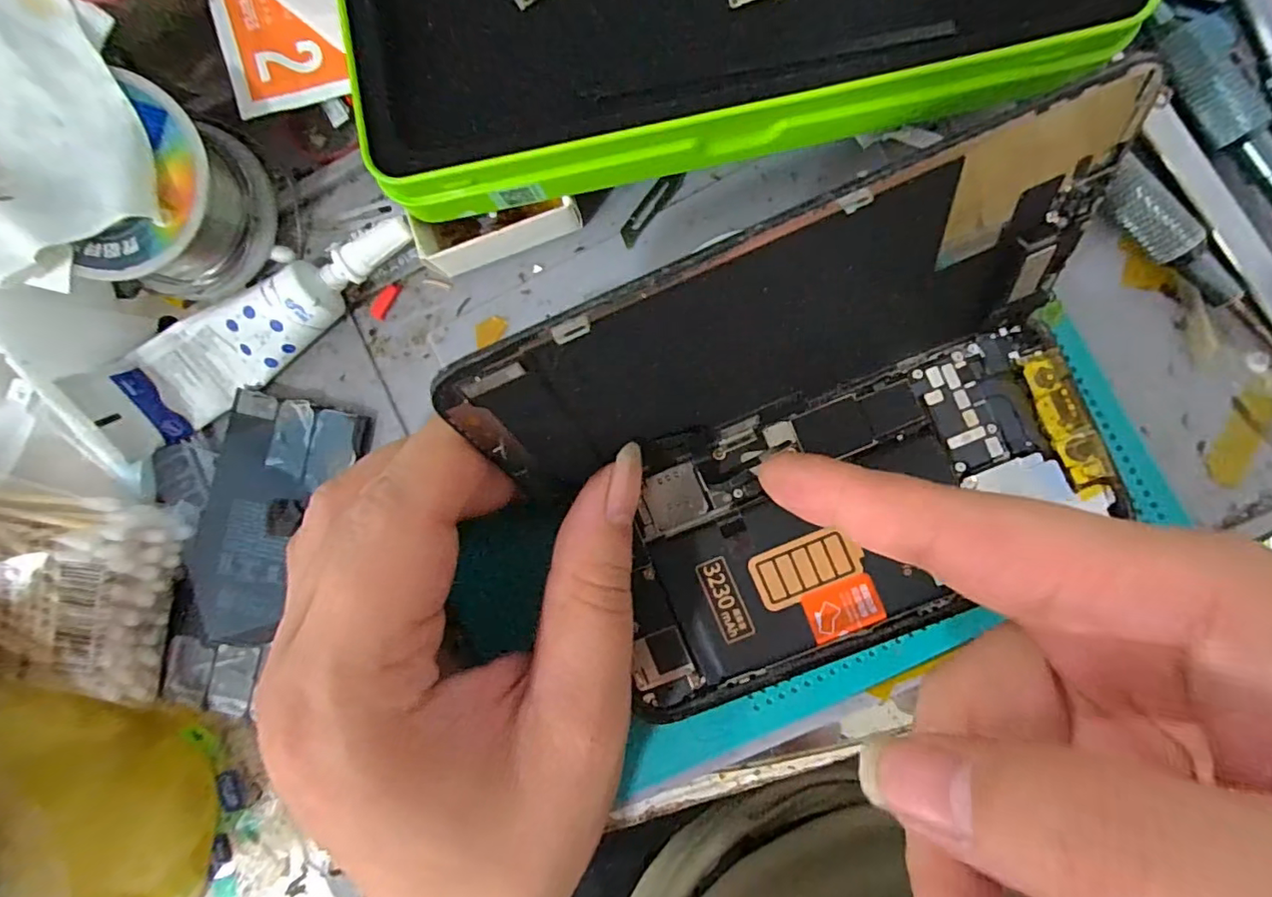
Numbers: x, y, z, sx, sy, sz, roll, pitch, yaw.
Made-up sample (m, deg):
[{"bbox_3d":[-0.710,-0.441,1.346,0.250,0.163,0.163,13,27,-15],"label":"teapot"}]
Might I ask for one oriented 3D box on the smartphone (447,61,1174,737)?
[{"bbox_3d":[0.048,0.006,0.128,0.140,0.065,0.101,-23,89,5],"label":"smartphone"}]

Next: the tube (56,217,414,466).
[{"bbox_3d":[-0.119,-0.039,0.168,0.107,0.018,0.027,-36,87,5],"label":"tube"}]

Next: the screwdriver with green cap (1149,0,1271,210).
[{"bbox_3d":[0.166,-0.082,0.145,0.014,0.012,0.088,-28,88,5],"label":"screwdriver with green cap"}]

